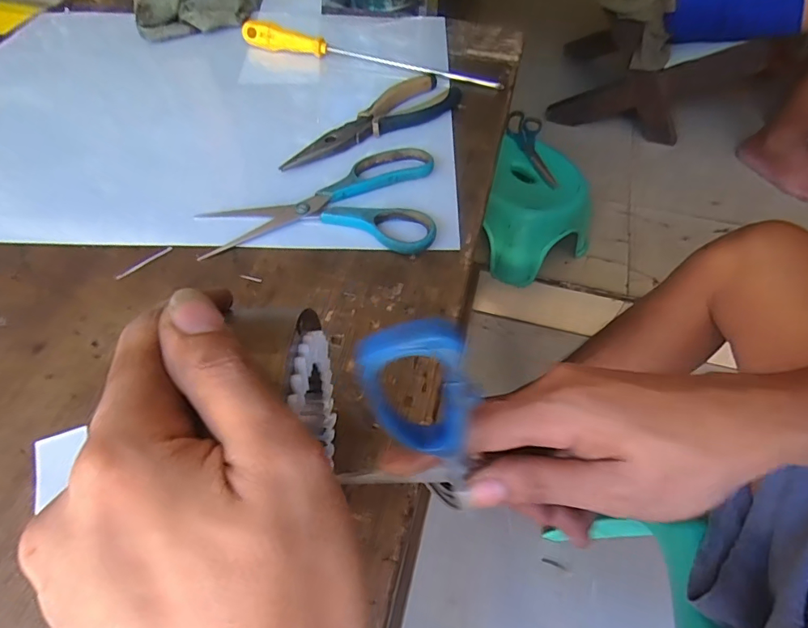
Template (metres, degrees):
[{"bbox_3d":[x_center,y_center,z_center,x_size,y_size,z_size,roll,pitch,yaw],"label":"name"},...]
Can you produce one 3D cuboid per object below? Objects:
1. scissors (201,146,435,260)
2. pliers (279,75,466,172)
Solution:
[{"bbox_3d":[-0.069,-0.094,0.374,0.183,0.013,0.114,-1,54,1],"label":"scissors"},{"bbox_3d":[-0.026,-0.178,0.426,0.190,0.017,0.053,-35,60,-21],"label":"pliers"}]

